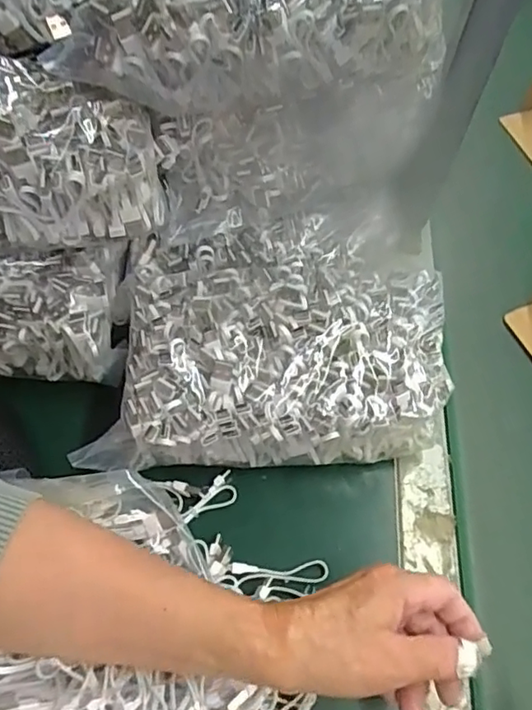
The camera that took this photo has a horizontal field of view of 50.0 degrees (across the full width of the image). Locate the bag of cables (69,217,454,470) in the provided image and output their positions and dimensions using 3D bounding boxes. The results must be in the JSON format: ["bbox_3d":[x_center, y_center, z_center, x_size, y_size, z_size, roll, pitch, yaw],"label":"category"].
[{"bbox_3d":[-0.002,-0.012,0.421,0.245,0.074,0.170,-2,61,-4],"label":"bag of cables"}]

